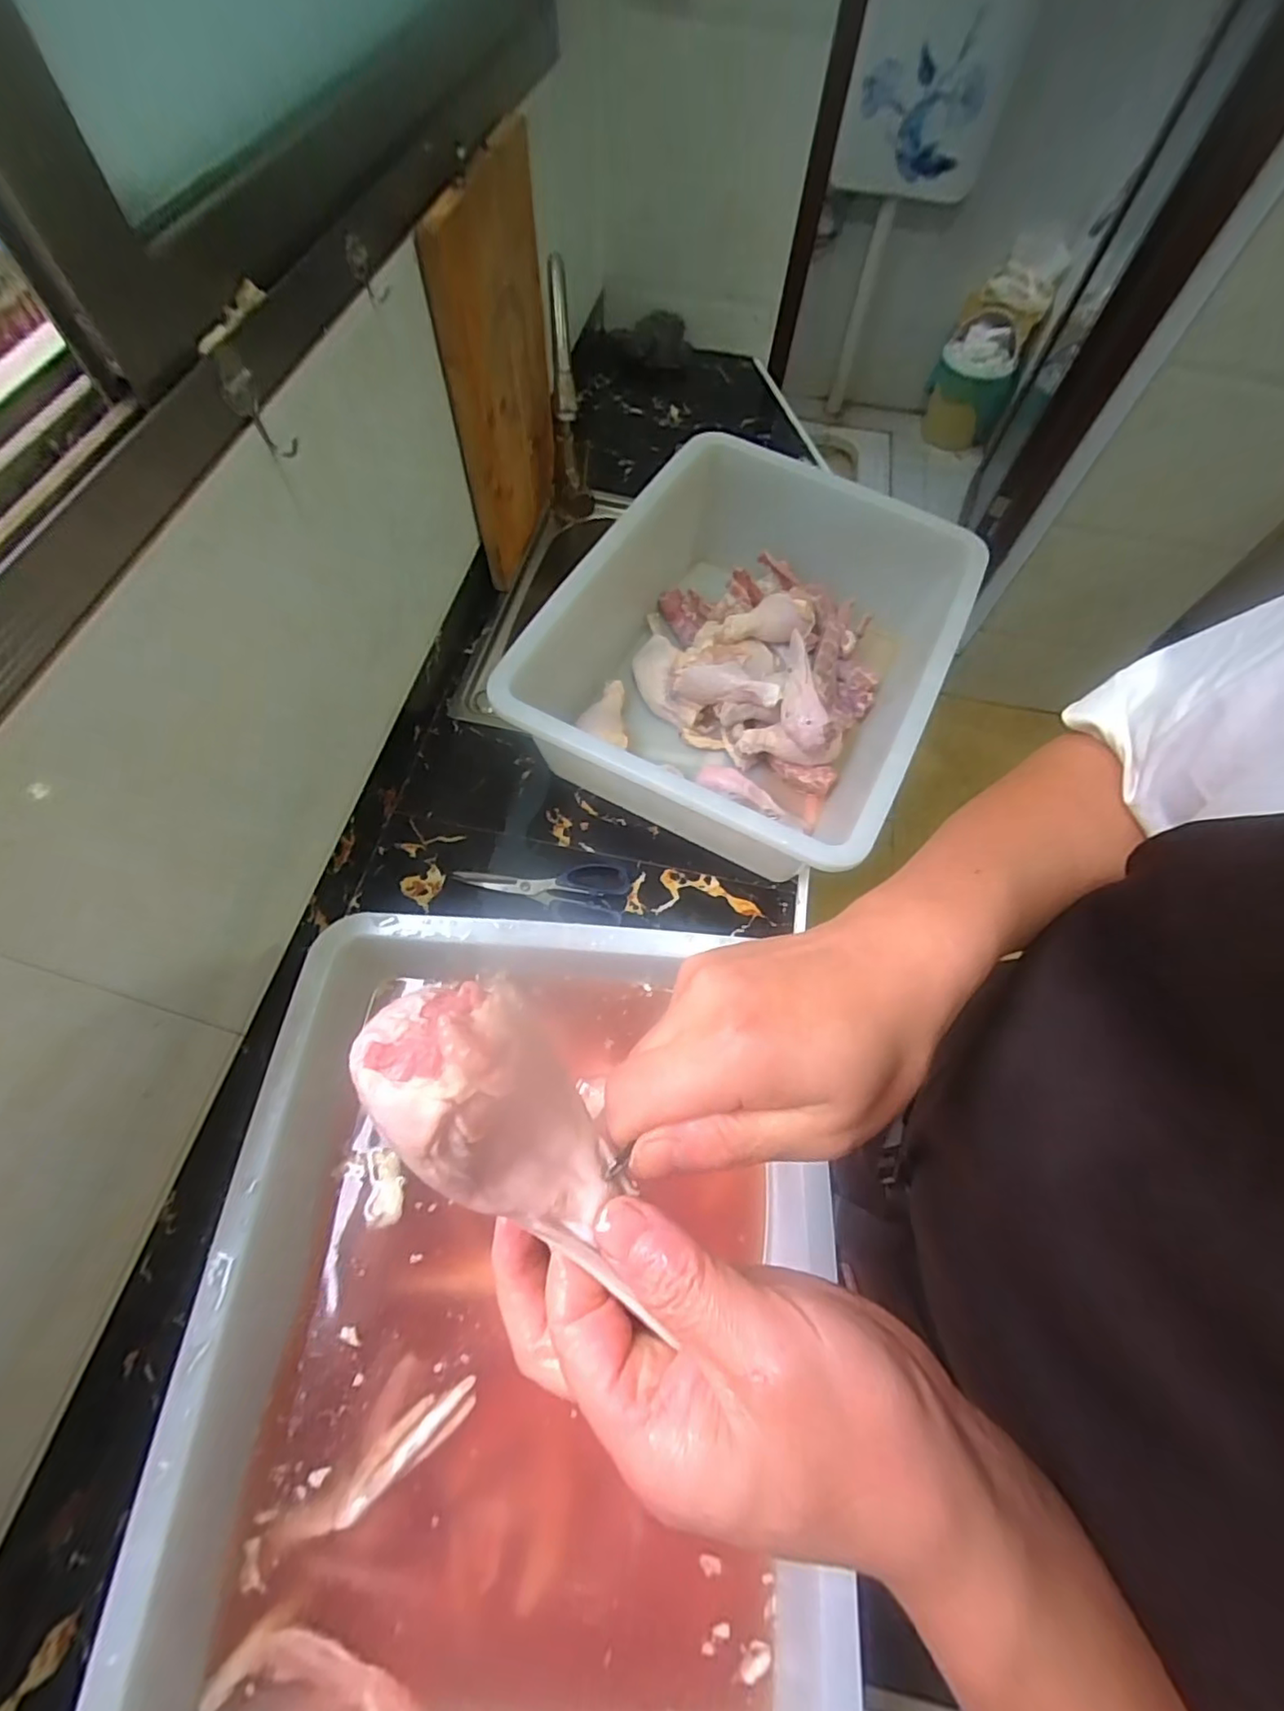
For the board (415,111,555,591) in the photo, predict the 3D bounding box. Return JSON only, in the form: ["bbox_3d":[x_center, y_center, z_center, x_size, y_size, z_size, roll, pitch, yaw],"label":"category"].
[{"bbox_3d":[-0.157,-0.577,0.762,0.033,0.390,0.306,12,64,3],"label":"board"}]

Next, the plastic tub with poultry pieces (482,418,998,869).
[{"bbox_3d":[0.121,-0.223,0.715,0.378,0.167,0.483,25,66,9],"label":"plastic tub with poultry pieces"}]

